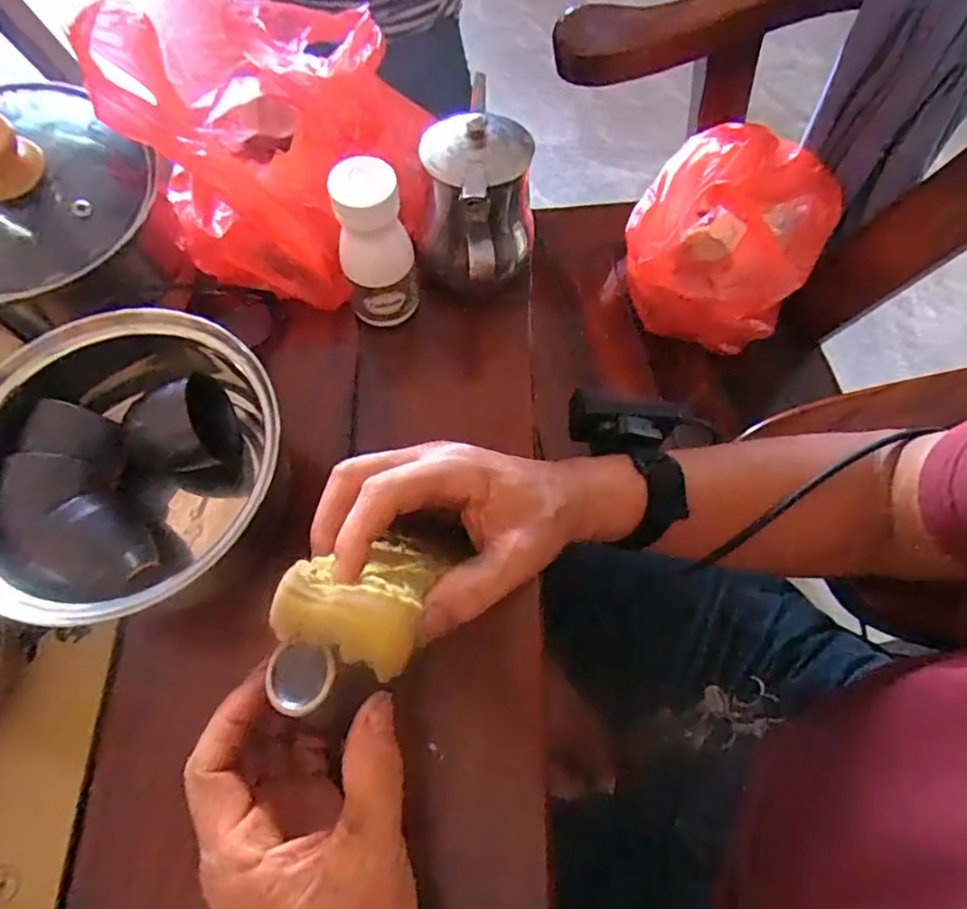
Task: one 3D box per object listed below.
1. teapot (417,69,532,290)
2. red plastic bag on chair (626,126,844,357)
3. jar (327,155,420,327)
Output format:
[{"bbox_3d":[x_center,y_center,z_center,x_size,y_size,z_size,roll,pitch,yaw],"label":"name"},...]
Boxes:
[{"bbox_3d":[-0.005,-0.162,0.389,0.073,0.123,0.085,12,69,2],"label":"teapot"},{"bbox_3d":[0.282,-0.257,0.693,0.196,0.165,0.200,26,70,8],"label":"red plastic bag on chair"},{"bbox_3d":[-0.070,-0.135,0.383,0.046,0.109,0.039,-11,70,-7],"label":"jar"}]

